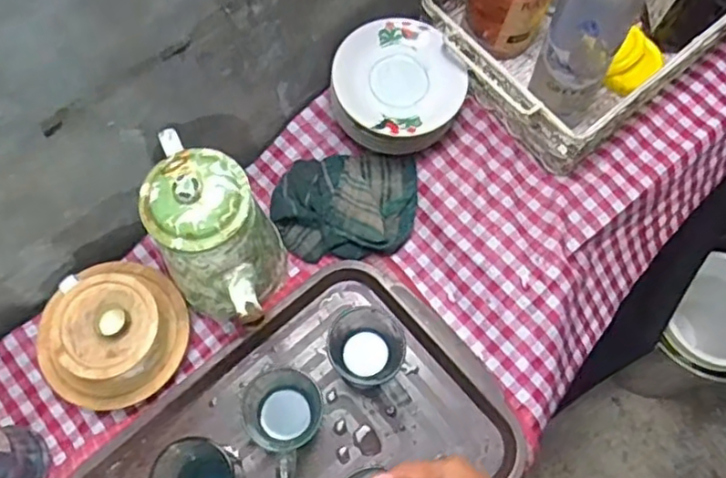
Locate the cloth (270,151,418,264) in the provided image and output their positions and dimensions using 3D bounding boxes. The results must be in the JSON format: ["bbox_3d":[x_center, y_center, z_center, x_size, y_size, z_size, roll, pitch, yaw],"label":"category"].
[{"bbox_3d":[-0.021,-0.039,0.758,0.166,0.041,0.121,-2,70,-2],"label":"cloth"}]

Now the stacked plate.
[{"bbox_3d":[0.039,-0.168,0.748,0.144,0.081,0.139,0,70,-1],"label":"stacked plate"}]

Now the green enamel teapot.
[{"bbox_3d":[-0.143,0.002,0.642,0.112,0.202,0.214,-16,71,-7],"label":"green enamel teapot"}]

